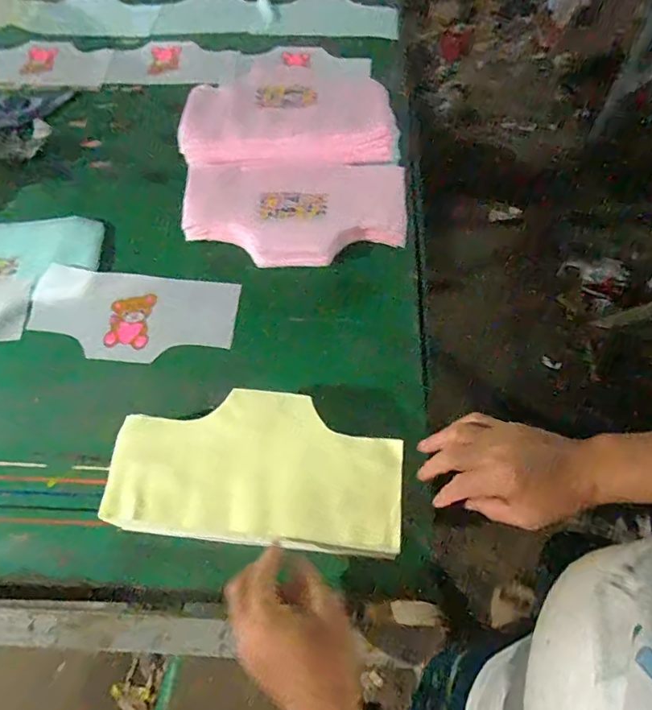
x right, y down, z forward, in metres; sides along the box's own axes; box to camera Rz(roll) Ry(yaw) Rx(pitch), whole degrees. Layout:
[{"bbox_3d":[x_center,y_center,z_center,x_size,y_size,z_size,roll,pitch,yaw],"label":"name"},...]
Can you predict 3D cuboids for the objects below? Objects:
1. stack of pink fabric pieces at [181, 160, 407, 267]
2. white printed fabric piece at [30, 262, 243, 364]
[{"bbox_3d":[-0.042,-0.213,0.708,0.332,0.048,0.171,-2,63,0],"label":"stack of pink fabric pieces"},{"bbox_3d":[-0.269,-0.055,0.646,0.282,0.015,0.130,4,69,0],"label":"white printed fabric piece"}]

